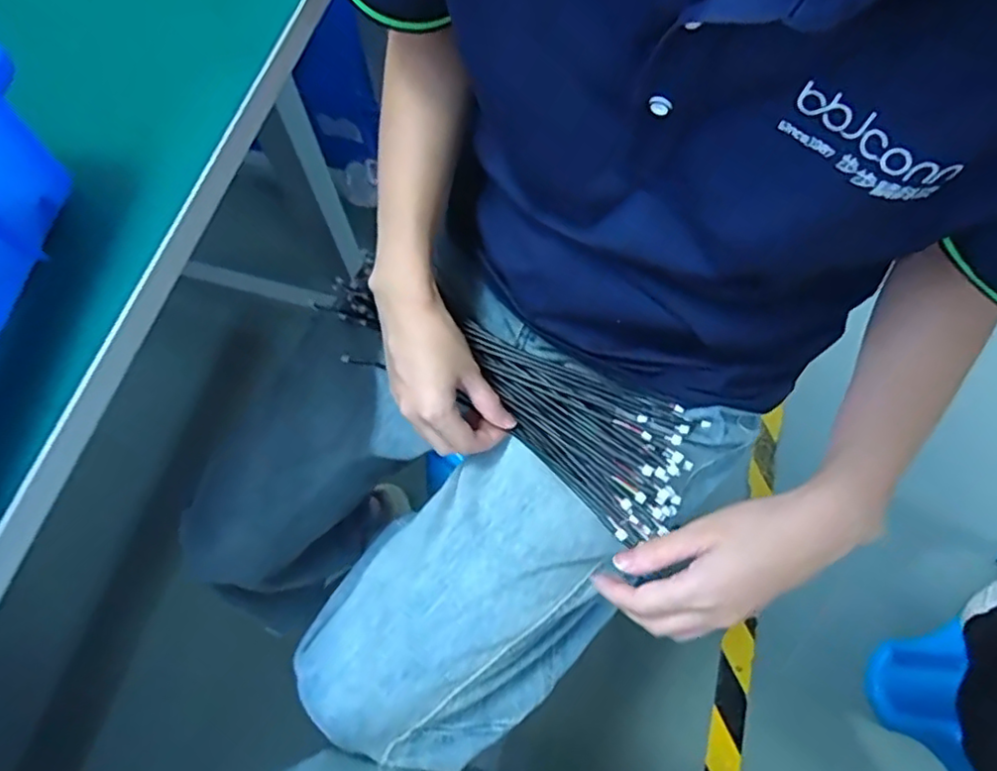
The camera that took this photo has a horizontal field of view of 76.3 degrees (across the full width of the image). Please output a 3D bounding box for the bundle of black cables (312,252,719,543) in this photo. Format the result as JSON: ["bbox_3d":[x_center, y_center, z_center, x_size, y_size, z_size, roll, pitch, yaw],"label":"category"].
[{"bbox_3d":[-0.001,-0.005,0.474,0.304,0.033,0.094,31,70,17],"label":"bundle of black cables"}]

